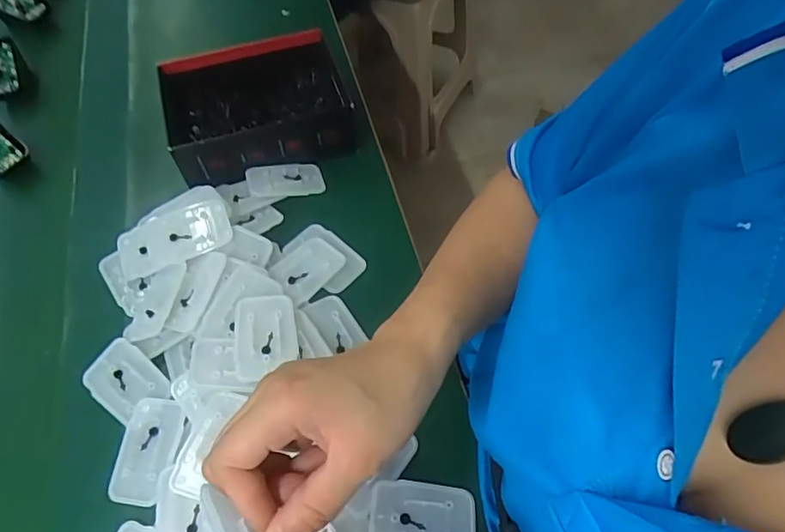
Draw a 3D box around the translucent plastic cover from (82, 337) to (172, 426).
[{"bbox_3d":[-0.200,0.087,0.391,0.069,0.007,0.043,33,66,20],"label":"translucent plastic cover"}]

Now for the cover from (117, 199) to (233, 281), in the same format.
[{"bbox_3d":[-0.187,-0.024,0.440,0.100,0.014,0.047,-18,59,8],"label":"cover"}]

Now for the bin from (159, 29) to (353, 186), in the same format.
[{"bbox_3d":[-0.132,-0.155,0.521,0.170,0.074,0.133,-18,60,-8],"label":"bin"}]

